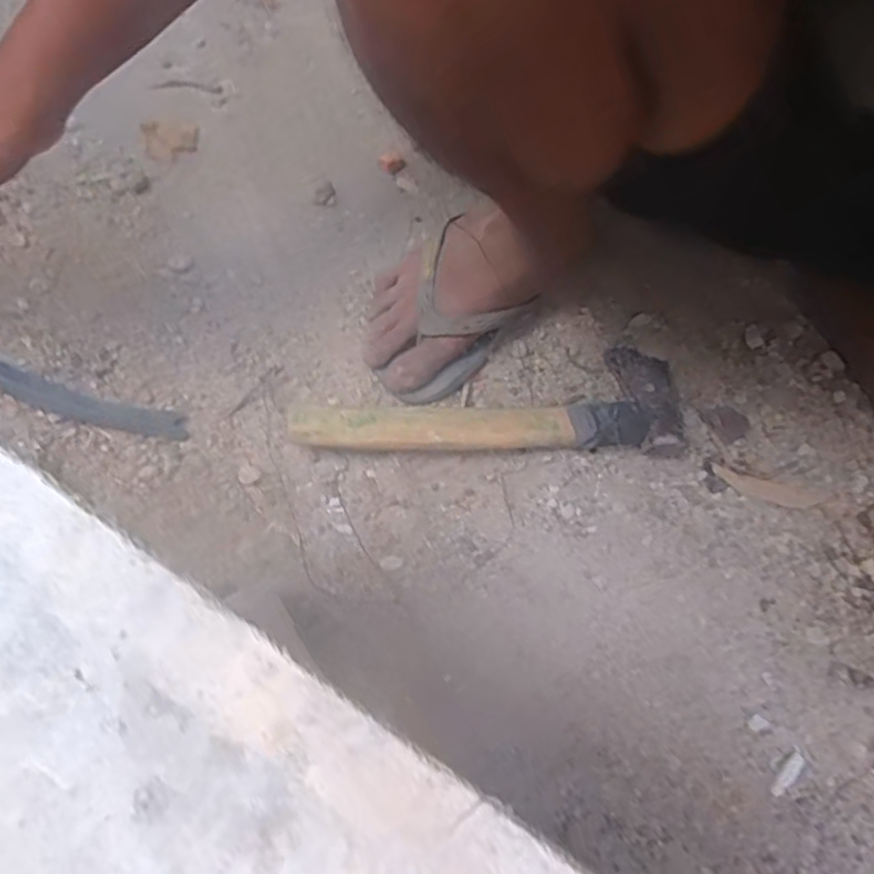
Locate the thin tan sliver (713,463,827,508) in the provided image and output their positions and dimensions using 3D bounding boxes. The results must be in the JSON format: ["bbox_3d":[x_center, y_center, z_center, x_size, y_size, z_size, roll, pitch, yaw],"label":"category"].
[{"bbox_3d":[0.271,0.043,0.534,0.098,0.007,0.019,14,74,-1],"label":"thin tan sliver"}]

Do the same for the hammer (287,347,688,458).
[{"bbox_3d":[0.046,-0.017,0.521,0.313,0.040,0.094,-8,75,-7],"label":"hammer"}]

